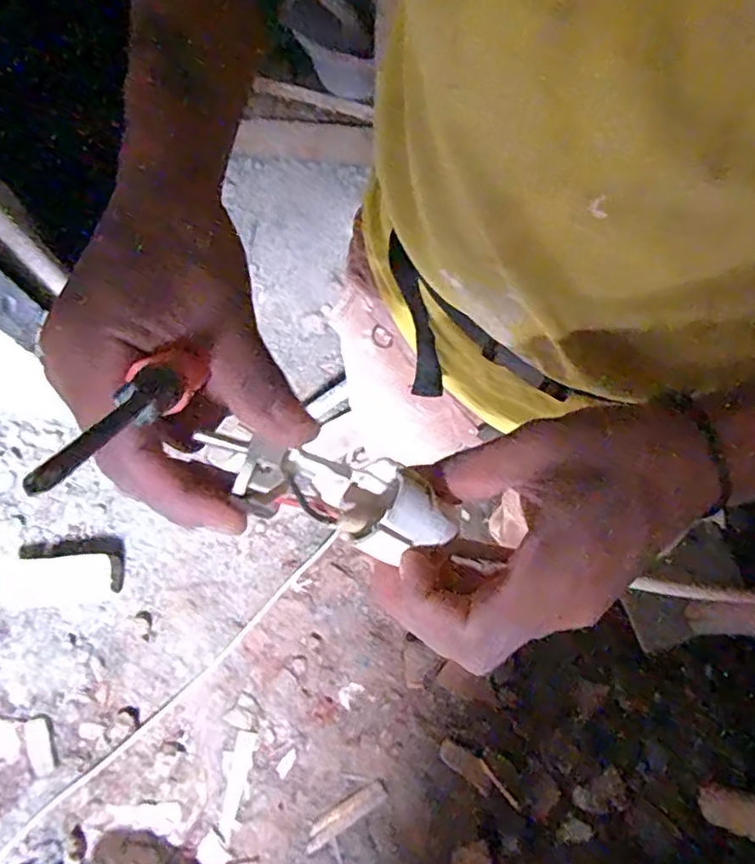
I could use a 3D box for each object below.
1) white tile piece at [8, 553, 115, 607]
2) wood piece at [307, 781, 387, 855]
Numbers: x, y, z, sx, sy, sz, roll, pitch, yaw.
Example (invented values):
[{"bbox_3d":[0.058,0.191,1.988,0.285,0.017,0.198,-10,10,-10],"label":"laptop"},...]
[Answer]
[{"bbox_3d":[-0.582,0.271,1.192,0.185,0.013,0.088,-5,73,-1],"label":"white tile piece"},{"bbox_3d":[-0.054,0.635,1.067,0.148,0.009,0.035,-31,75,-8],"label":"wood piece"}]

